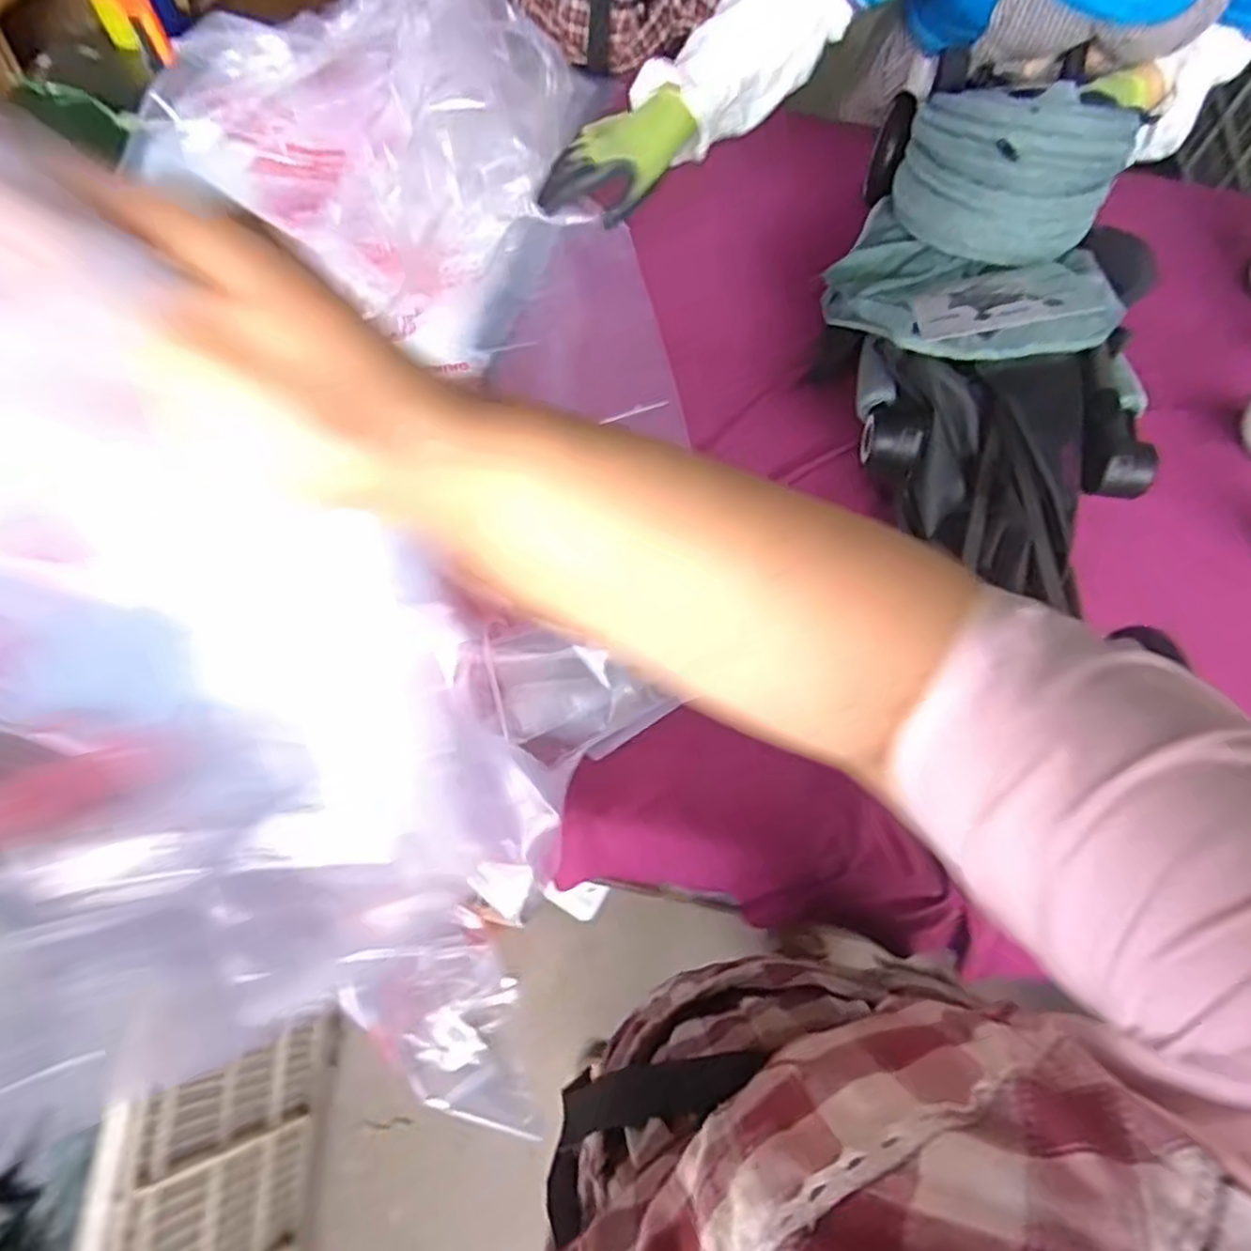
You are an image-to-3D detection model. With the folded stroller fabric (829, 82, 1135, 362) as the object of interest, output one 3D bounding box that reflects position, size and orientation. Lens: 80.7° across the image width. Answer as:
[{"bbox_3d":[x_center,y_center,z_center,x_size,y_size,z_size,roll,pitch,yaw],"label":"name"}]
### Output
[{"bbox_3d":[0.425,-0.442,0.846,0.307,0.162,0.409,23,65,10],"label":"folded stroller fabric"}]

